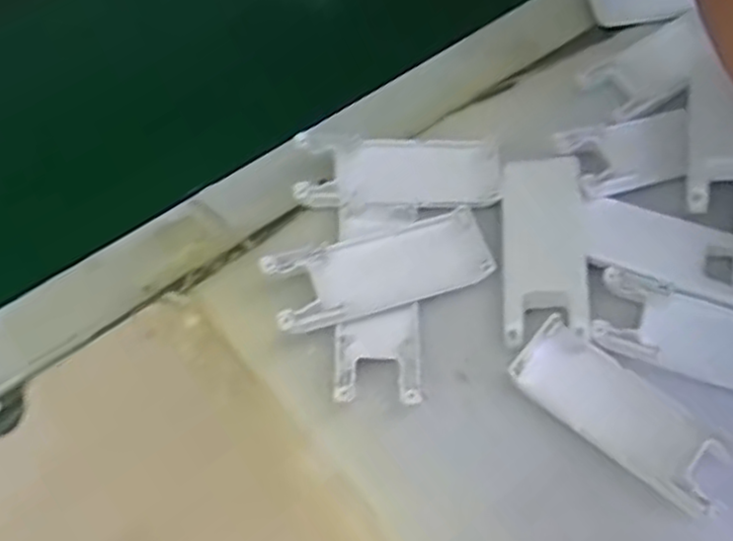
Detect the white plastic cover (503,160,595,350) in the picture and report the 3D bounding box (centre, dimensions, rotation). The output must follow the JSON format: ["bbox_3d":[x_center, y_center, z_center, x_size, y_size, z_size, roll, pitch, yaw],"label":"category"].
[{"bbox_3d":[0.086,-0.012,0.361,0.038,0.010,0.095,5,62,1],"label":"white plastic cover"}]

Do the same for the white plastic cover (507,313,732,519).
[{"bbox_3d":[0.113,0.062,0.330,0.099,0.006,0.039,37,67,17],"label":"white plastic cover"}]

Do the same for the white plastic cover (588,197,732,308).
[{"bbox_3d":[0.147,-0.013,0.359,0.080,0.012,0.039,19,63,8],"label":"white plastic cover"}]

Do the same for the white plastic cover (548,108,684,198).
[{"bbox_3d":[0.140,-0.064,0.389,0.078,0.007,0.044,-15,63,-9],"label":"white plastic cover"}]

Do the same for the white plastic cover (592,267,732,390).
[{"bbox_3d":[0.159,0.031,0.347,0.102,0.011,0.039,18,63,8],"label":"white plastic cover"}]

